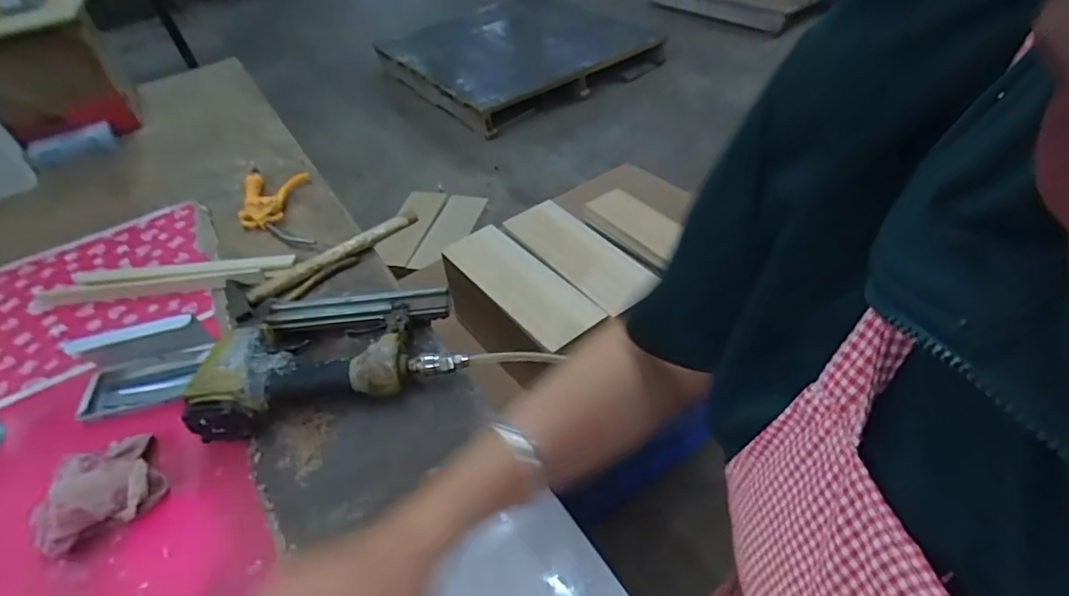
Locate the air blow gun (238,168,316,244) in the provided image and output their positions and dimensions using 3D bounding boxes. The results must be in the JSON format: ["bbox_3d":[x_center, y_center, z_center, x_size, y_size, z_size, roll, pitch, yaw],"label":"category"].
[{"bbox_3d":[-0.372,-0.131,0.734,0.093,0.032,0.182,-15,47,-9],"label":"air blow gun"}]

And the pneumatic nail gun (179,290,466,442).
[{"bbox_3d":[-0.204,0.046,0.529,0.246,0.060,0.152,-13,47,-7],"label":"pneumatic nail gun"}]

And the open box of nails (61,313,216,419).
[{"bbox_3d":[-0.408,0.067,0.526,0.135,0.058,0.085,-13,46,-7],"label":"open box of nails"}]

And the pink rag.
[{"bbox_3d":[-0.385,0.163,0.448,0.091,0.048,0.091,-35,53,-25],"label":"pink rag"}]

